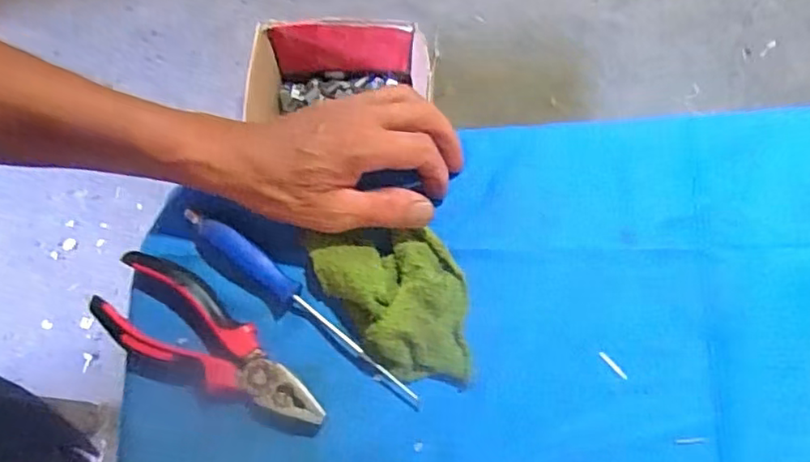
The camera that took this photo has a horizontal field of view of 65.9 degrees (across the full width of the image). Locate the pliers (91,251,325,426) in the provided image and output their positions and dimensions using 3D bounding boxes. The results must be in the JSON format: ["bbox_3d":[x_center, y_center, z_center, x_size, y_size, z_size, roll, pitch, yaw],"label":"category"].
[{"bbox_3d":[-0.118,0.071,0.386,0.157,0.022,0.054,32,73,9],"label":"pliers"}]

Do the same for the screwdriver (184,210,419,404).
[{"bbox_3d":[-0.070,0.048,0.396,0.182,0.018,0.024,37,73,11],"label":"screwdriver"}]

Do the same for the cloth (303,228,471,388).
[{"bbox_3d":[0.000,0.039,0.393,0.076,0.032,0.121,-35,75,-13],"label":"cloth"}]

